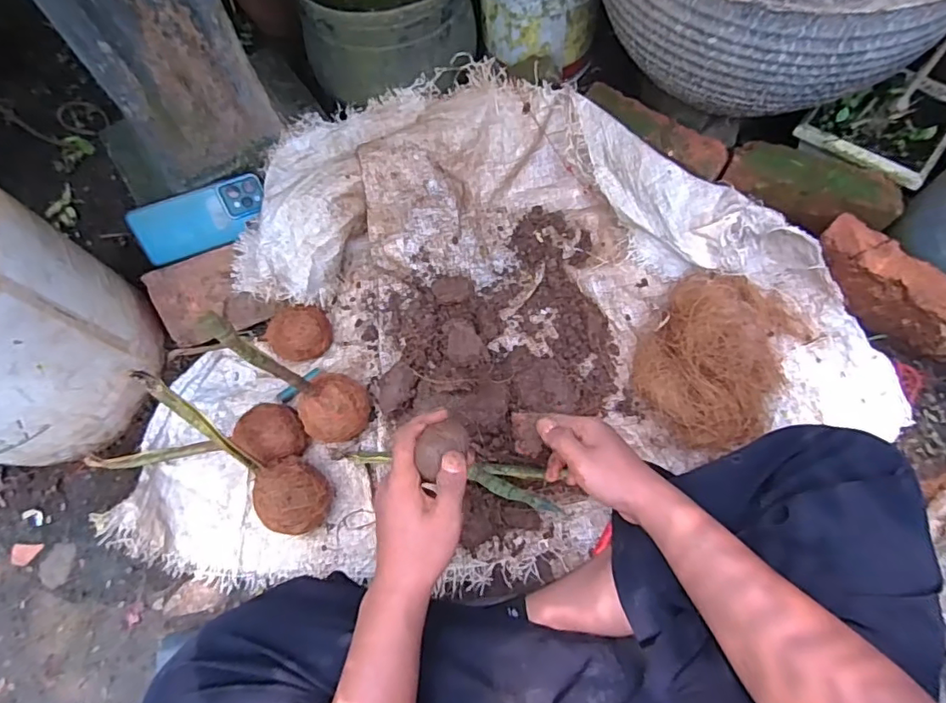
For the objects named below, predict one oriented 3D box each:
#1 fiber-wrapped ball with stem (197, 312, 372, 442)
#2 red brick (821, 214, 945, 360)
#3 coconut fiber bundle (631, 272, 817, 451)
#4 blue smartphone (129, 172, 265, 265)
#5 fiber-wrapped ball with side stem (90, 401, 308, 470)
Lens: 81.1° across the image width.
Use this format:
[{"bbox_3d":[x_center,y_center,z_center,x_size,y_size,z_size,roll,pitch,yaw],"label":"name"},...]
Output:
[{"bbox_3d":[-0.170,0.030,0.572,0.080,0.234,0.093,-41,74,-13],"label":"fiber-wrapped ball with stem"},{"bbox_3d":[0.483,-0.068,0.646,0.046,0.099,0.189,-42,75,-13],"label":"red brick"},{"bbox_3d":[0.293,0.004,0.652,0.172,0.073,0.226,29,73,11],"label":"coconut fiber bundle"},{"bbox_3d":[-0.350,-0.170,0.719,0.164,0.006,0.072,-21,111,-9],"label":"blue smartphone"},{"bbox_3d":[-0.330,0.116,0.659,0.264,0.064,0.074,-11,70,11],"label":"fiber-wrapped ball with side stem"}]

